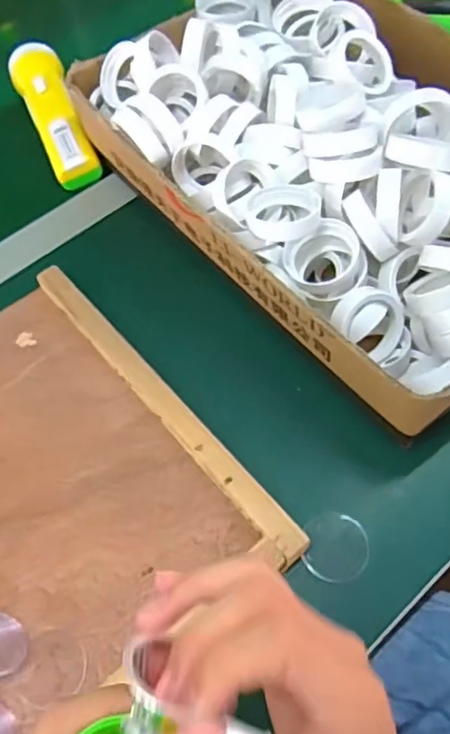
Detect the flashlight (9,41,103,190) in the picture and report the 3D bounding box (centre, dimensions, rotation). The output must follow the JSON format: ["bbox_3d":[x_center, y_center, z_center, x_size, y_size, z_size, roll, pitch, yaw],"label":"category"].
[{"bbox_3d":[-0.169,-0.250,0.586,0.047,0.049,0.162,-21,61,-9],"label":"flashlight"}]

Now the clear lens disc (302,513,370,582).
[{"bbox_3d":[0.073,0.117,0.389,0.040,0.004,0.044,-2,60,3],"label":"clear lens disc"}]

